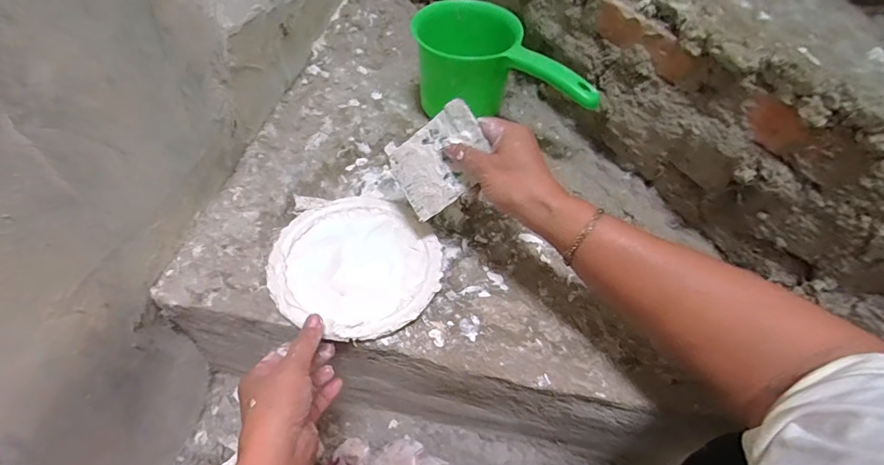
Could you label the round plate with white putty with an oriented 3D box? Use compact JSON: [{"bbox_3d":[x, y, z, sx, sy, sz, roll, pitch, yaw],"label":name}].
[{"bbox_3d":[-0.090,0.032,0.470,0.170,0.015,0.169,2,53,-3],"label":"round plate with white putty"}]

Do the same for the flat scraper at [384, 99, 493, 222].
[{"bbox_3d":[-0.002,-0.071,0.440,0.082,0.104,0.004,61,28,4],"label":"flat scraper"}]

